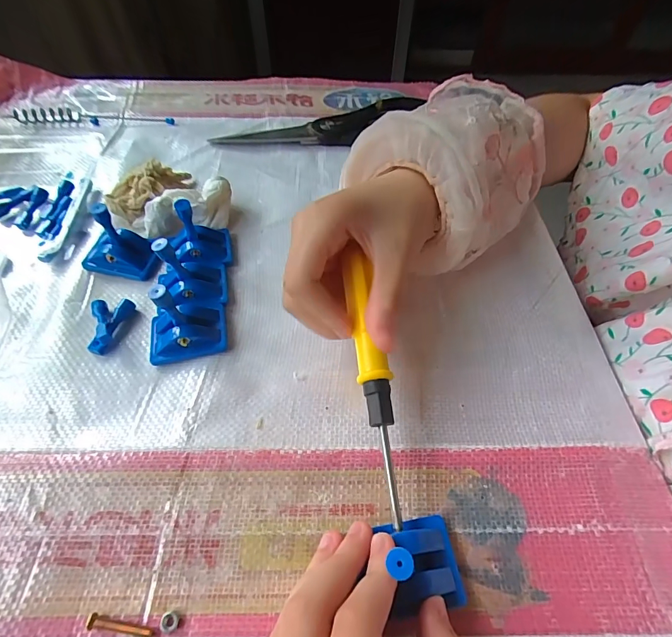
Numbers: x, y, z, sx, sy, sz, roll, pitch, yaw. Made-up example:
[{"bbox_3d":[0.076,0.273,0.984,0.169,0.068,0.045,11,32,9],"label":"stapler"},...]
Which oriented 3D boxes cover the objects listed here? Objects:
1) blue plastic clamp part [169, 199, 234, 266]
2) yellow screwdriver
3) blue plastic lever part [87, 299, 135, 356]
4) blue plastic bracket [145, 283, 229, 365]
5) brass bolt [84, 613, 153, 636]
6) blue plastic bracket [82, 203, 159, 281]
[{"bbox_3d":[-0.092,-0.057,0.261,0.039,0.045,0.033,-20,57,-14],"label":"blue plastic clamp part"},{"bbox_3d":[0.019,0.025,0.195,0.014,0.011,0.135,-6,68,-5],"label":"yellow screwdriver"},{"bbox_3d":[-0.136,0.001,0.234,0.015,0.020,0.035,1,55,0],"label":"blue plastic lever part"},{"bbox_3d":[-0.088,-0.001,0.221,0.042,0.046,0.032,-11,56,-8],"label":"blue plastic bracket"},{"bbox_3d":[-0.088,0.125,0.159,0.028,0.004,0.005,9,55,6],"label":"brass bolt"},{"bbox_3d":[-0.148,-0.054,0.256,0.051,0.045,0.030,13,56,9],"label":"blue plastic bracket"}]

